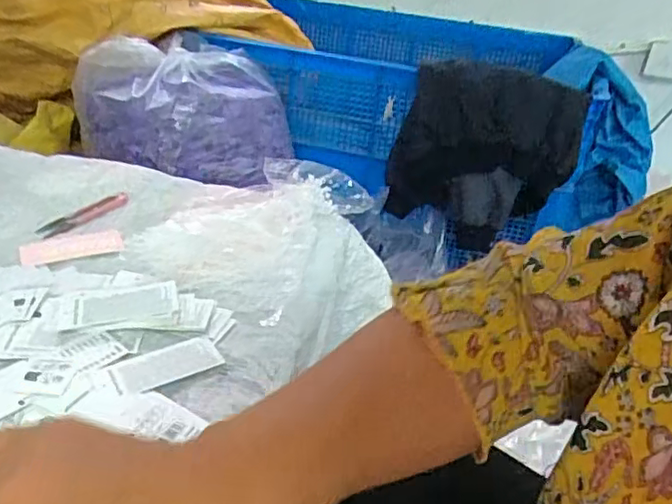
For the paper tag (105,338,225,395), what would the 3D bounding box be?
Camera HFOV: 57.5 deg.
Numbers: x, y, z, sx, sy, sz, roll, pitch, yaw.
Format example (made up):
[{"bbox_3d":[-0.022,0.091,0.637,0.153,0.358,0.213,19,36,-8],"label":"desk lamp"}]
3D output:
[{"bbox_3d":[-0.135,0.088,0.484,0.084,0.004,0.038,-16,38,-30],"label":"paper tag"}]

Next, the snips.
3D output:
[{"bbox_3d":[-0.277,-0.042,0.678,0.027,0.012,0.106,28,39,31],"label":"snips"}]

